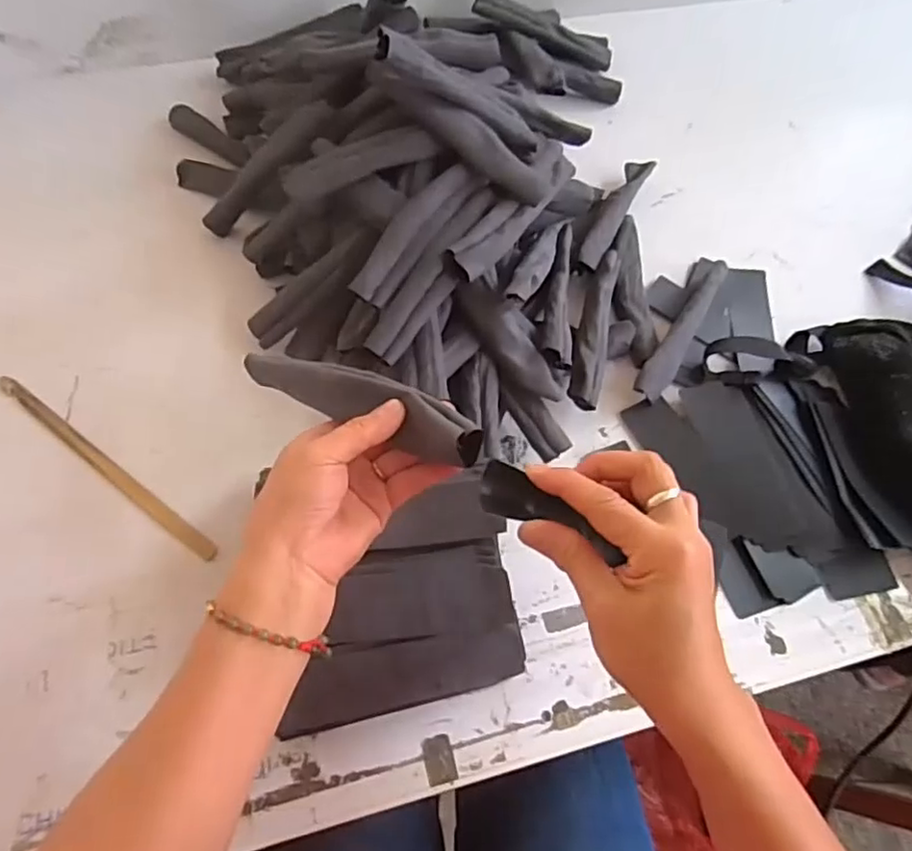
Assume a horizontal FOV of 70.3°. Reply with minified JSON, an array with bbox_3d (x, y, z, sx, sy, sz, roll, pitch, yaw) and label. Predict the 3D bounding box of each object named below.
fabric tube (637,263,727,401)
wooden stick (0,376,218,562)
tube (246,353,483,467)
[{"bbox_3d":[0.225,-0.093,0.644,0.028,0.037,0.176,31,67,12],"label":"fabric tube"},{"bbox_3d":[-0.309,0.033,0.566,0.268,0.010,0.018,35,68,13],"label":"wooden stick"},{"bbox_3d":[-0.066,-0.018,0.417,0.184,0.023,0.030,20,64,27],"label":"tube"}]

